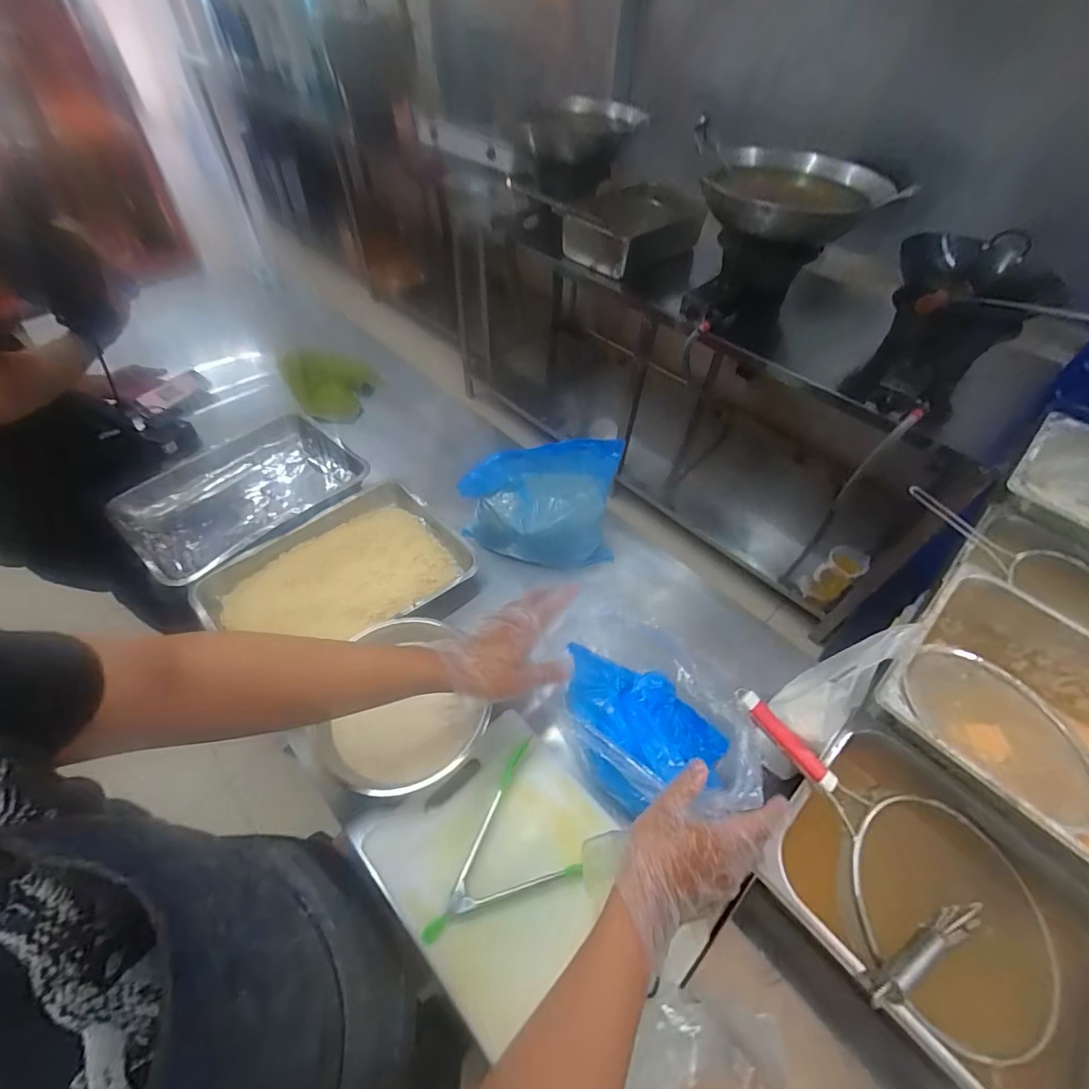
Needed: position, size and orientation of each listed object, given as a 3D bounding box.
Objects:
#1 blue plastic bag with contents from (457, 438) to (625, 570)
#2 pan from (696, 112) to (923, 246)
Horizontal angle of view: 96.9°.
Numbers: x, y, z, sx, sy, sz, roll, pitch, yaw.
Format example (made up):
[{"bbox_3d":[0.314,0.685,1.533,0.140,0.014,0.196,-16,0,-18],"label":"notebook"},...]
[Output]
[{"bbox_3d":[-0.014,-0.063,0.803,0.249,0.235,0.079,5,52,0],"label":"blue plastic bag with contents"},{"bbox_3d":[0.722,-1.053,1.443,0.533,0.153,0.459,4,52,0],"label":"pan"}]

